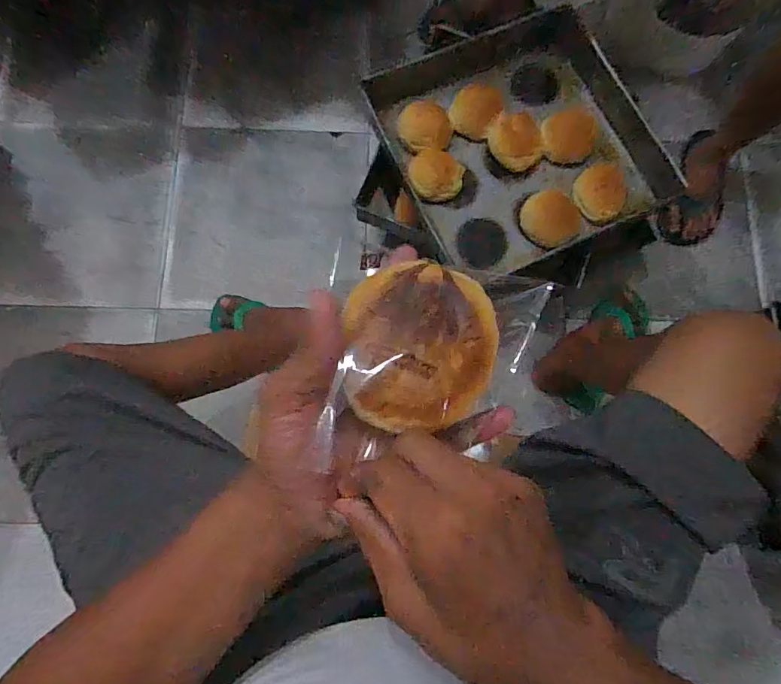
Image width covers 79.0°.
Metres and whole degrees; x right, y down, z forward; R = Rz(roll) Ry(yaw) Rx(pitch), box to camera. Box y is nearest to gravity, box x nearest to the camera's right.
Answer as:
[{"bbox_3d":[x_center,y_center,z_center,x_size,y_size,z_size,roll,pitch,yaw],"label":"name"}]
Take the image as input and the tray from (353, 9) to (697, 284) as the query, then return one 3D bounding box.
[{"bbox_3d":[0.229,-0.356,0.853,0.454,0.054,0.448,-26,80,-6],"label":"tray"}]

